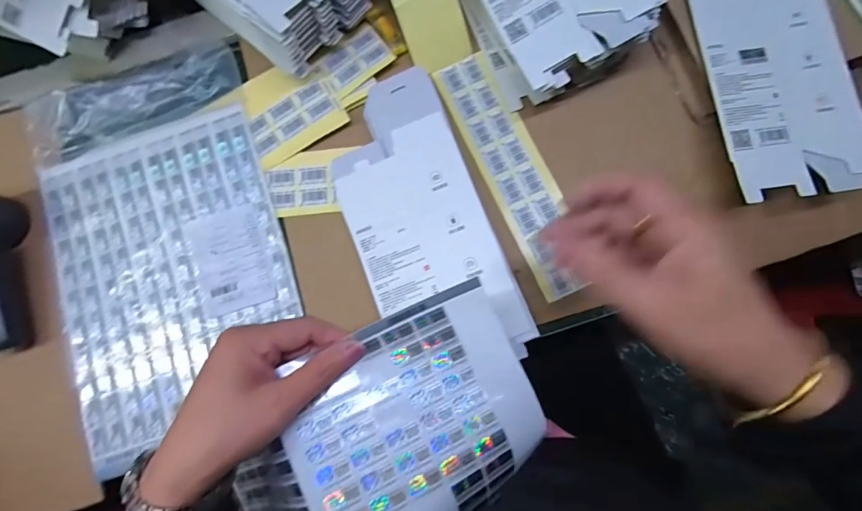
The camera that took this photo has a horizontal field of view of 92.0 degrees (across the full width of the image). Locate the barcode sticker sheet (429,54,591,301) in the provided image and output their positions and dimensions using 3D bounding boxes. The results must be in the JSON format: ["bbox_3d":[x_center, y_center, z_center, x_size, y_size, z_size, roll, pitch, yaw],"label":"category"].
[{"bbox_3d":[0.082,-0.085,0.407,0.057,0.010,0.256,-24,79,-4],"label":"barcode sticker sheet"}]

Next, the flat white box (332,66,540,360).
[{"bbox_3d":[-0.013,-0.036,0.381,0.122,0.009,0.269,-22,80,5],"label":"flat white box"}]

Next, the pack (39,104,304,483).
[{"bbox_3d":[-0.252,0.019,0.410,0.220,0.010,0.294,-19,81,0],"label":"pack"}]

